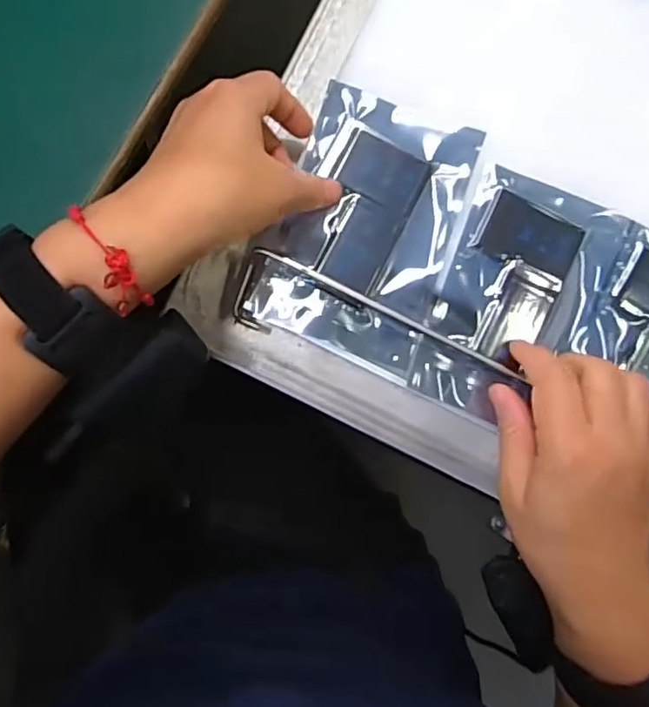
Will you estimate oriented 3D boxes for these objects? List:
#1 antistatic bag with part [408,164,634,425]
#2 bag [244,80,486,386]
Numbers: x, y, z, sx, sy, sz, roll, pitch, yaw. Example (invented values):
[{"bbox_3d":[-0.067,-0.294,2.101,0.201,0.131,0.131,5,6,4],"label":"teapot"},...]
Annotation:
[{"bbox_3d":[0.115,-0.031,0.350,0.095,0.017,0.142,21,91,-2],"label":"antistatic bag with part"},{"bbox_3d":[0.026,-0.074,0.347,0.103,0.027,0.150,22,90,-2],"label":"bag"}]

